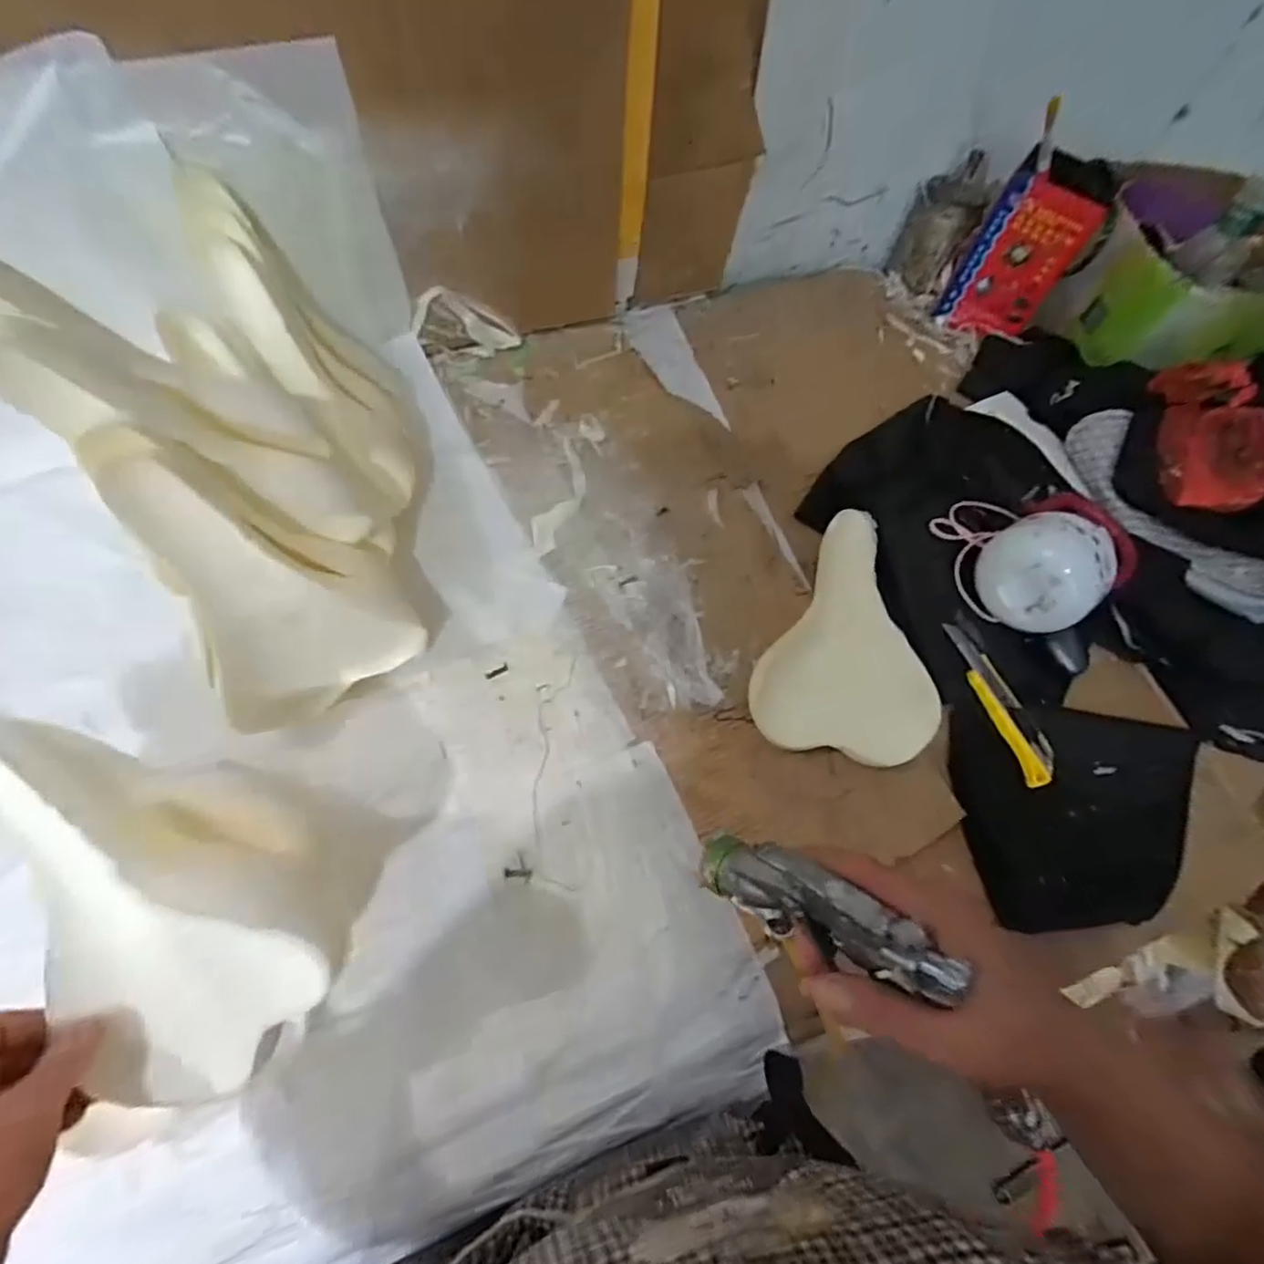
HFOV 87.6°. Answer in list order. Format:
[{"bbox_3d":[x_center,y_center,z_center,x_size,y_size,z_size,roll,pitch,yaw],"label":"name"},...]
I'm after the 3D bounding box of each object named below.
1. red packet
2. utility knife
[{"bbox_3d":[0.492,-0.475,0.848,0.118,0.188,0.046,34,63,9],"label":"red packet"},{"bbox_3d":[0.368,0.067,0.656,0.036,0.011,0.169,-16,66,-16],"label":"utility knife"}]

